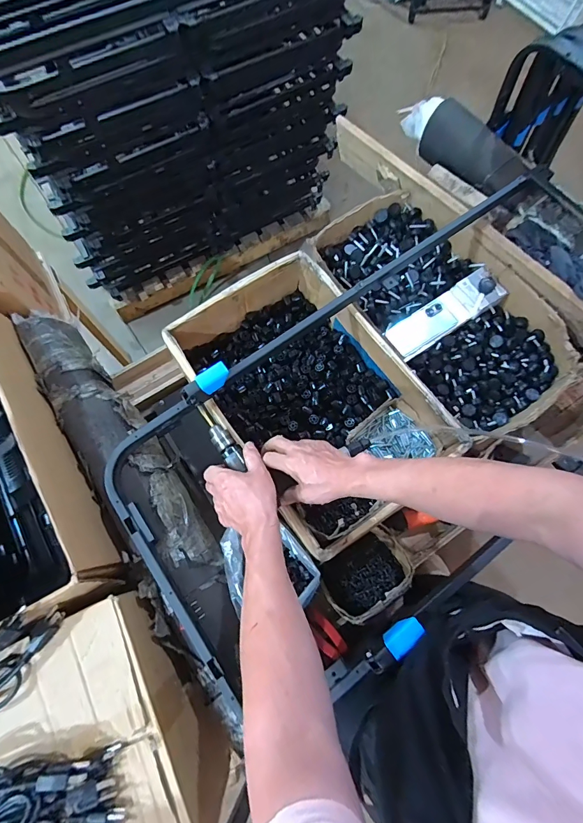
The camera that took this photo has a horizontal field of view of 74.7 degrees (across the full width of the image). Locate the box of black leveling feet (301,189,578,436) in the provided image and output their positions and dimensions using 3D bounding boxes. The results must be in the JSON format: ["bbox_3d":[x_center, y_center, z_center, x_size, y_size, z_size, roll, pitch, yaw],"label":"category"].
[{"bbox_3d":[0.310,-0.227,0.850,0.366,0.120,0.591,-35,76,-11],"label":"box of black leveling feet"}]

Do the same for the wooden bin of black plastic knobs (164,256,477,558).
[{"bbox_3d":[0.030,-0.041,0.771,0.366,0.143,0.512,-35,76,-10],"label":"wooden bin of black plastic knobs"}]

